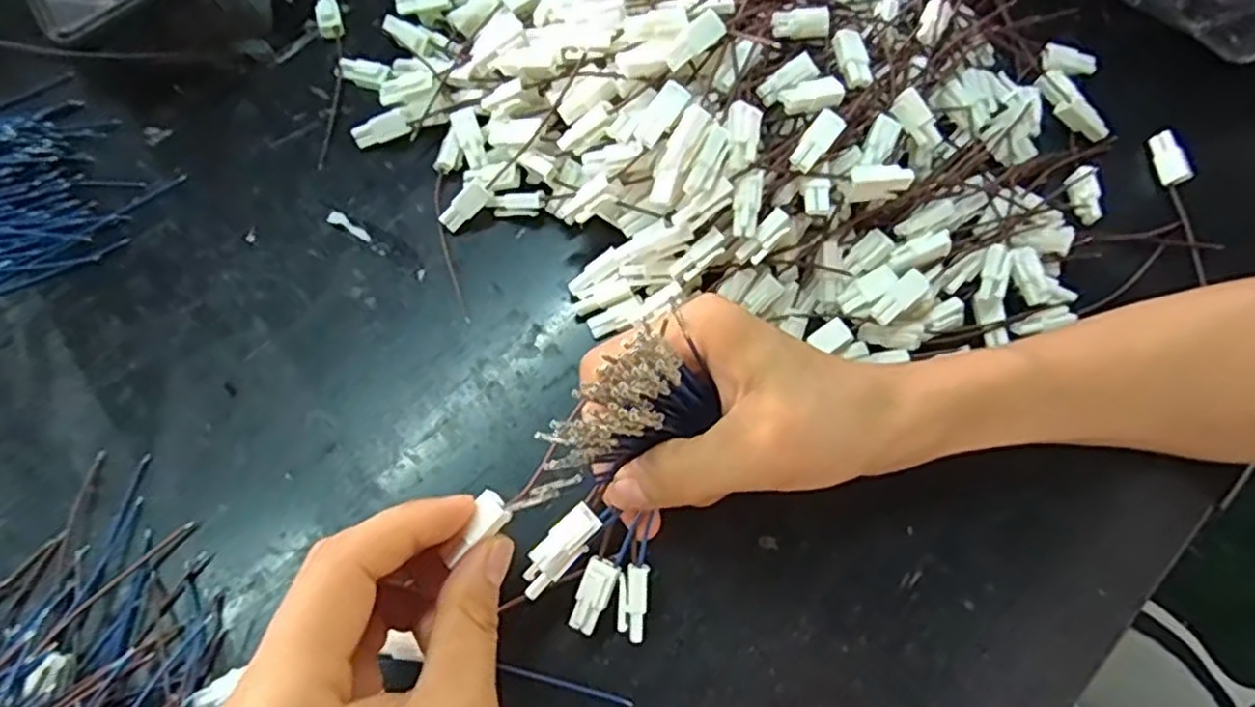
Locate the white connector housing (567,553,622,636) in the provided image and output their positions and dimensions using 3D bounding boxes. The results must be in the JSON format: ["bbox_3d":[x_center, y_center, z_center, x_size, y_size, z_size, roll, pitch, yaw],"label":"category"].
[{"bbox_3d":[-0.012,0.083,0.255,0.011,0.004,0.025,22,86,5],"label":"white connector housing"}]

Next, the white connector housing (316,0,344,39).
[{"bbox_3d":[-0.142,-0.161,0.353,0.011,0.009,0.025,-13,74,-6],"label":"white connector housing"}]

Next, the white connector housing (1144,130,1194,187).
[{"bbox_3d":[0.253,-0.091,0.345,0.006,0.010,0.026,-5,73,-4],"label":"white connector housing"}]

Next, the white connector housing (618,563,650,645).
[{"bbox_3d":[0.002,0.086,0.255,0.009,0.004,0.025,4,85,-1],"label":"white connector housing"}]

